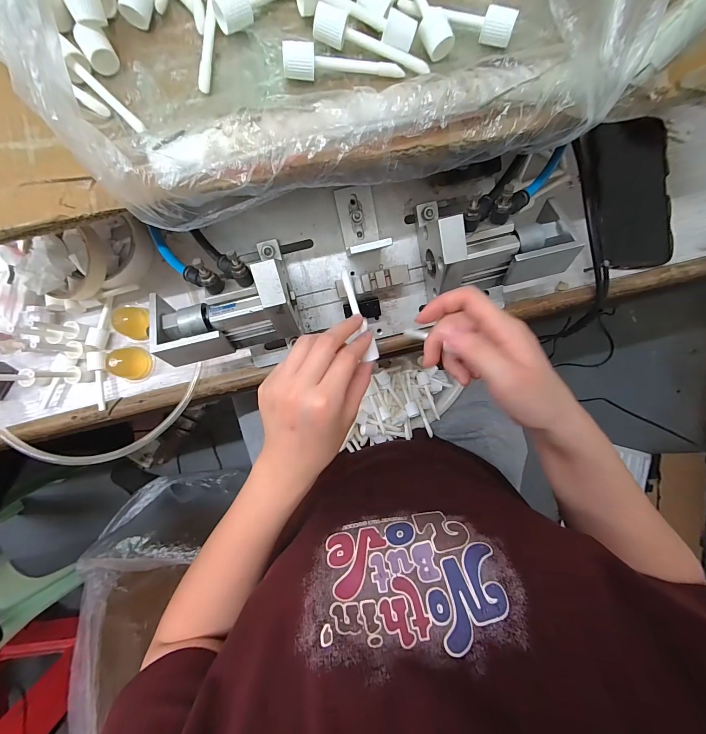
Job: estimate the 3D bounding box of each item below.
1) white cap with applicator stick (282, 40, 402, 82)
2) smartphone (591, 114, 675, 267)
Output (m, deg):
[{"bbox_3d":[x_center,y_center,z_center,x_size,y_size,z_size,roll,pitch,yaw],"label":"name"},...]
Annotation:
[{"bbox_3d":[-0.007,-0.207,0.220,0.081,0.016,0.020,-7,89,-15],"label":"white cap with applicator stick"},{"bbox_3d":[0.319,-0.198,0.368,0.075,0.012,0.168,-1,89,-1],"label":"smartphone"}]

